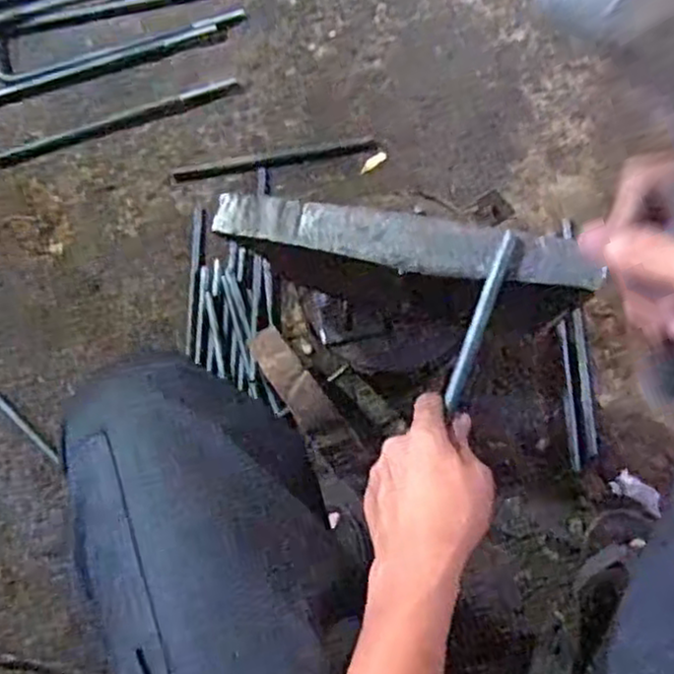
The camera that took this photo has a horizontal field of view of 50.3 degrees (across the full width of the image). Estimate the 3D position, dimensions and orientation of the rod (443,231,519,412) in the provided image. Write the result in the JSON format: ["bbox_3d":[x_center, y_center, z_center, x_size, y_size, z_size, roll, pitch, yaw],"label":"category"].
[{"bbox_3d":[0.108,-0.013,0.539,0.012,0.010,0.140,19,81,8],"label":"rod"}]

